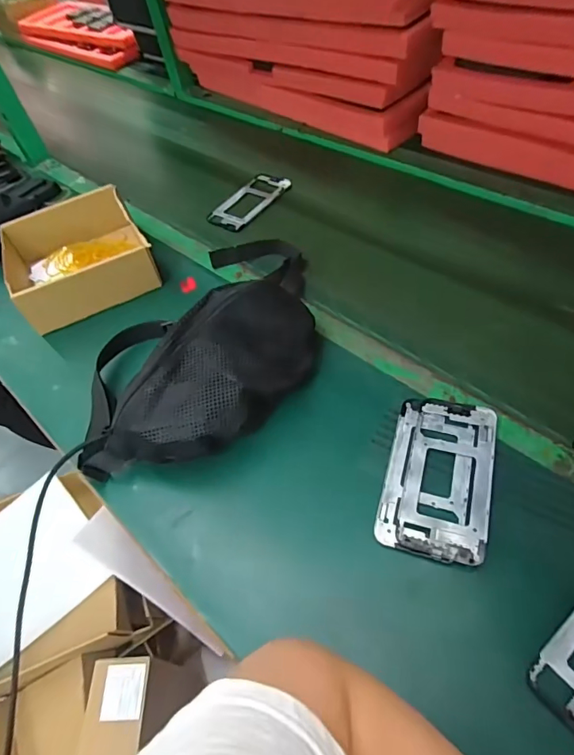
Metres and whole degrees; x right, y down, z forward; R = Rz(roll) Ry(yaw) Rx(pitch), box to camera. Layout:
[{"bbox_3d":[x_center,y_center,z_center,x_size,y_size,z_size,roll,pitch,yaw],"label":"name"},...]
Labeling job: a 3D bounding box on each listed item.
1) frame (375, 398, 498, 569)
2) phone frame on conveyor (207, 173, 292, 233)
[{"bbox_3d":[0.145,0.090,0.427,0.092,0.018,0.159,12,57,17],"label":"frame"},{"bbox_3d":[-0.065,-0.310,0.783,0.085,0.014,0.163,26,62,25],"label":"phone frame on conveyor"}]

